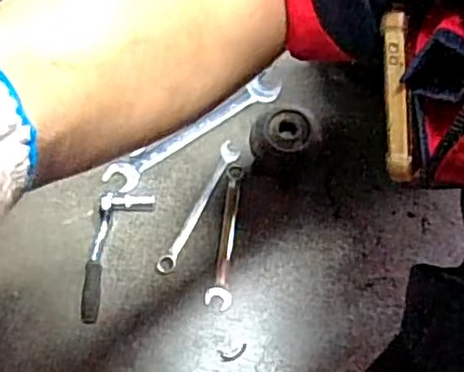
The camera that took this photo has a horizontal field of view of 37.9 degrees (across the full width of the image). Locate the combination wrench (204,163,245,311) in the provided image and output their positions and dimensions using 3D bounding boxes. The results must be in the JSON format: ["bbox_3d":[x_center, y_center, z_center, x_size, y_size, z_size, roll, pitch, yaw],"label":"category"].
[{"bbox_3d":[-0.006,0.056,0.798,0.029,0.011,0.172,6,69,2],"label":"combination wrench"}]

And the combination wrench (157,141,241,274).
[{"bbox_3d":[-0.039,0.025,0.807,0.025,0.016,0.176,26,70,8],"label":"combination wrench"}]

